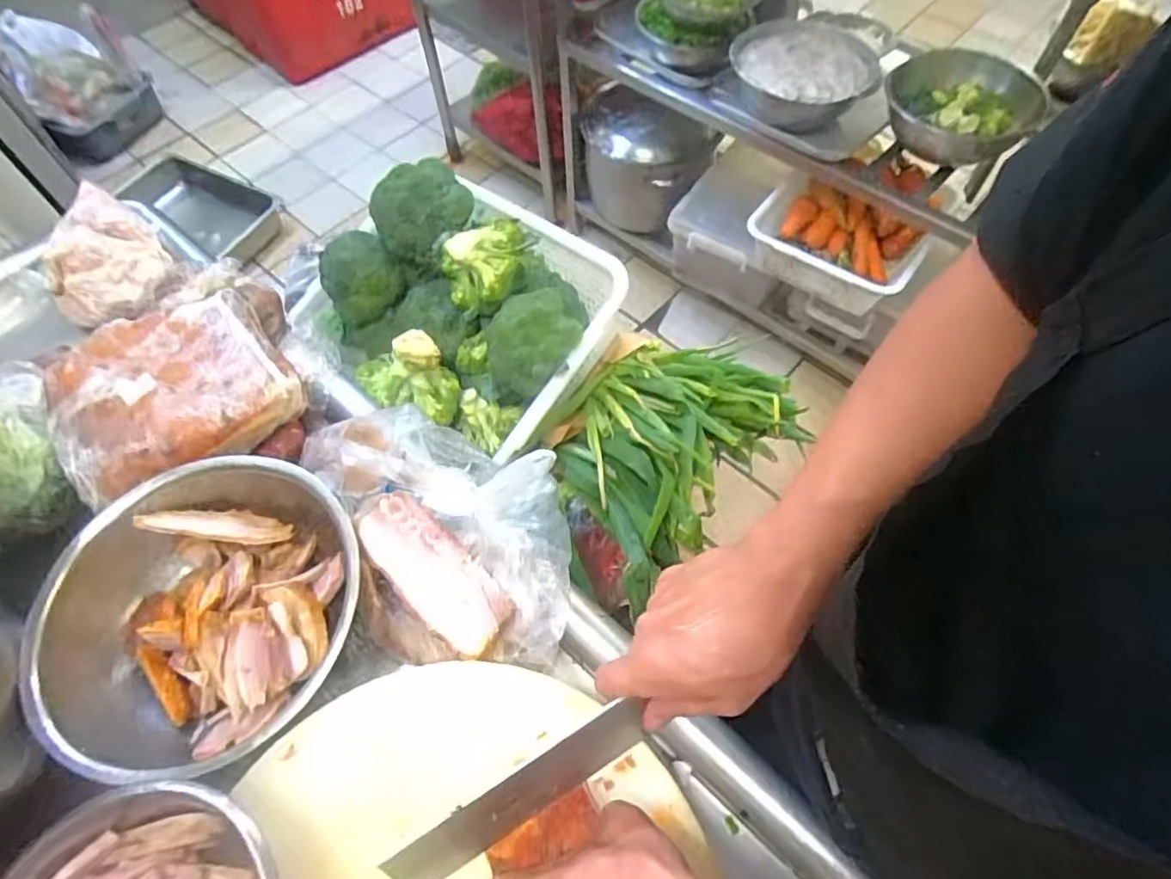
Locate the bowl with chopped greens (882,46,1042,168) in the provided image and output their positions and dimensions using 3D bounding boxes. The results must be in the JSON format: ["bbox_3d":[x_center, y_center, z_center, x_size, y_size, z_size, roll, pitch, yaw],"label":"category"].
[{"bbox_3d":[0.691,-0.628,1.175,0.235,0.104,0.209,3,59,3],"label":"bowl with chopped greens"}]

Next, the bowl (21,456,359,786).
[{"bbox_3d":[-0.311,0.143,0.523,0.229,0.077,0.243,-1,59,1],"label":"bowl"}]

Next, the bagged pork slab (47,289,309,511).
[{"bbox_3d":[-0.391,-0.045,0.586,0.200,0.057,0.159,-32,64,-16],"label":"bagged pork slab"}]

